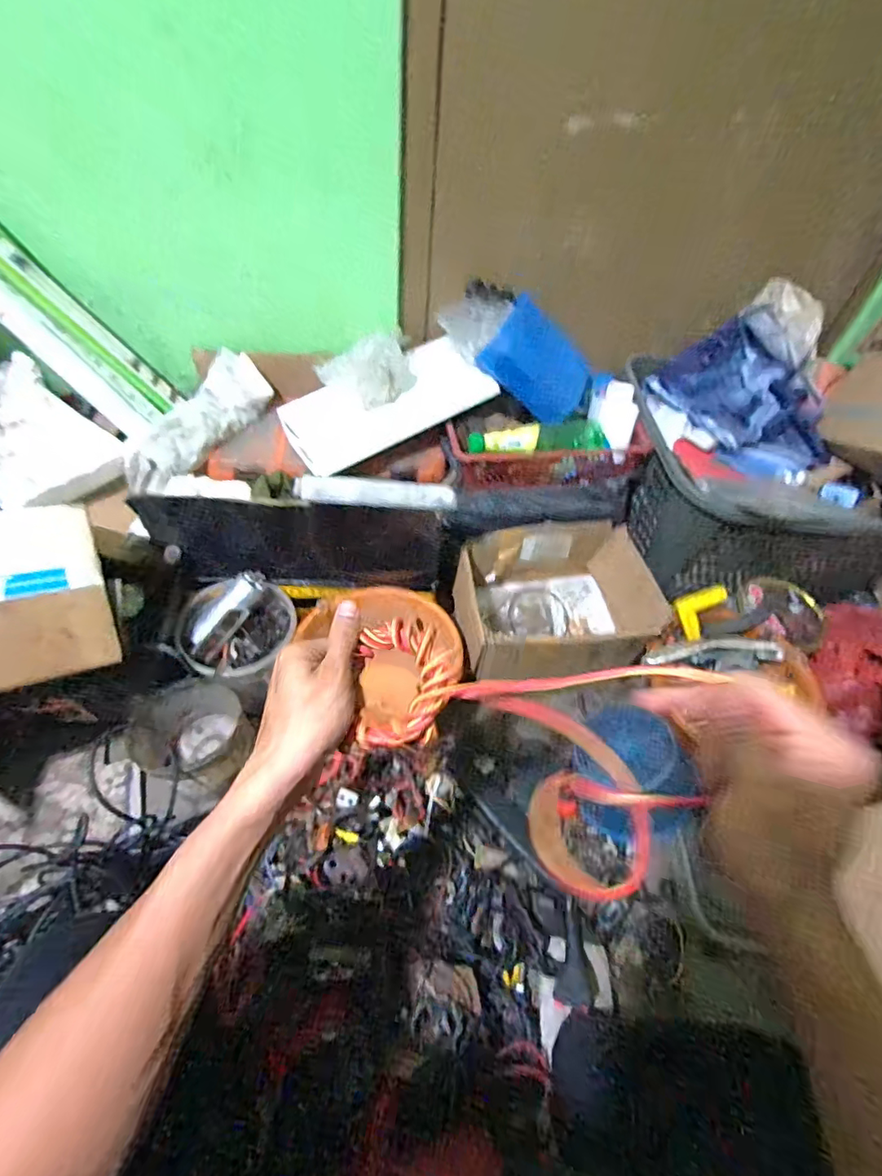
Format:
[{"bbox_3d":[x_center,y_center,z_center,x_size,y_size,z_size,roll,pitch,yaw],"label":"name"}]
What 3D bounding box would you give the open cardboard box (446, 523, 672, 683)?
[{"bbox_3d":[0.182,0.031,0.900,0.304,0.154,0.229,-6,54,-10],"label":"open cardboard box"}]

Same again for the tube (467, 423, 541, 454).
[{"bbox_3d":[0.102,-0.238,0.846,0.109,0.034,0.040,-2,54,-7],"label":"tube"}]

